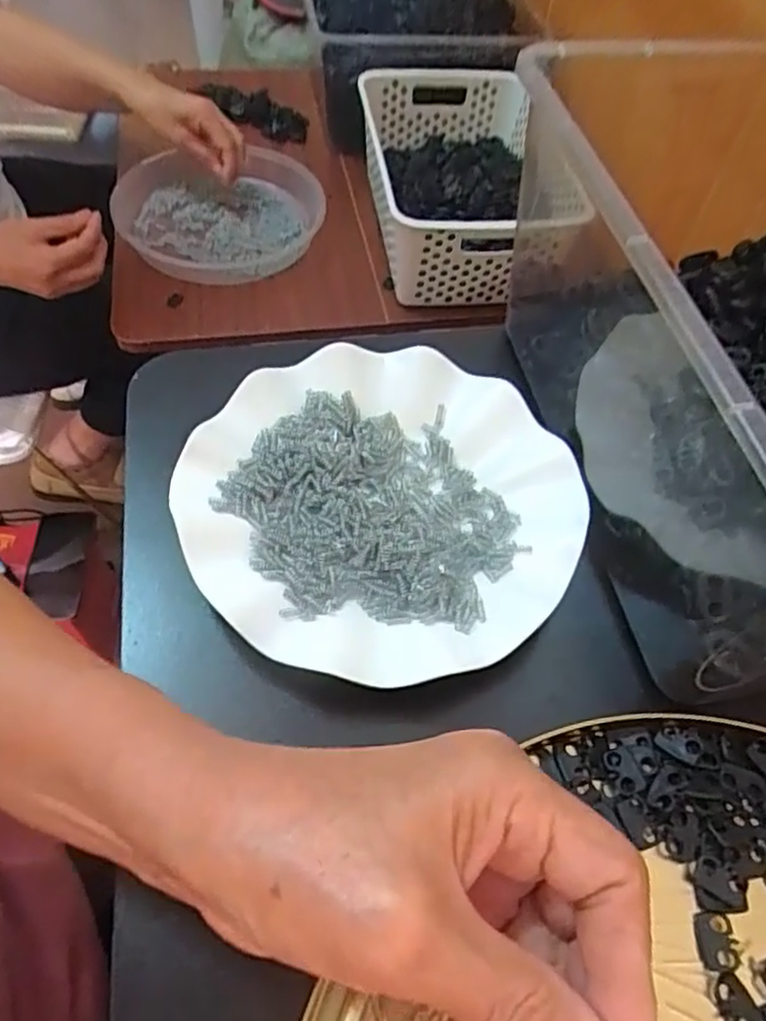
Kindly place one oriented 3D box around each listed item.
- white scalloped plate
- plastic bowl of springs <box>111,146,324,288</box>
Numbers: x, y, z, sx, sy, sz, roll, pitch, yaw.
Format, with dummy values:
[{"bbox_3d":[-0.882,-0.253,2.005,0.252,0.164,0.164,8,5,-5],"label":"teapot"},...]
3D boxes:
[{"bbox_3d":[0.000,-0.006,0.322,0.177,0.021,0.180,2,57,-3],"label":"white scalloped plate"},{"bbox_3d":[-0.176,-0.346,0.784,0.243,0.057,0.217,-23,61,-18],"label":"plastic bowl of springs"}]

